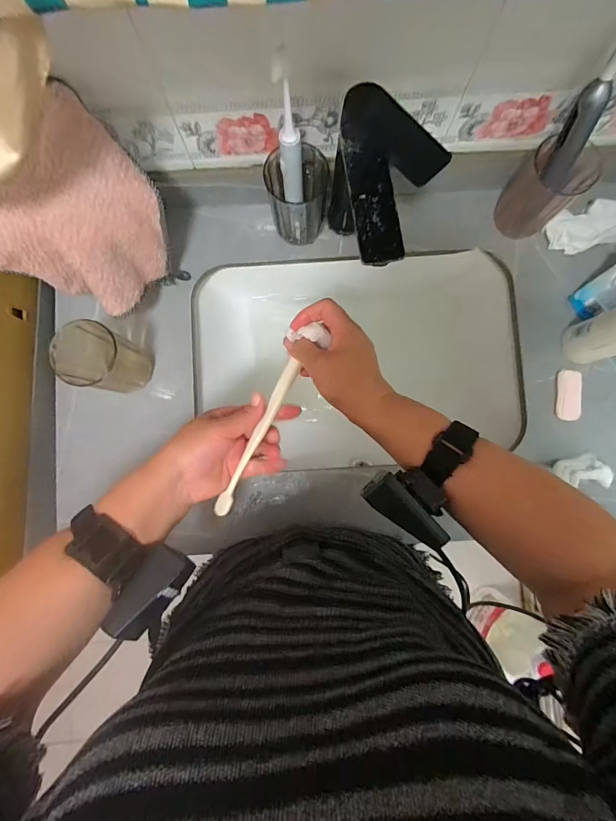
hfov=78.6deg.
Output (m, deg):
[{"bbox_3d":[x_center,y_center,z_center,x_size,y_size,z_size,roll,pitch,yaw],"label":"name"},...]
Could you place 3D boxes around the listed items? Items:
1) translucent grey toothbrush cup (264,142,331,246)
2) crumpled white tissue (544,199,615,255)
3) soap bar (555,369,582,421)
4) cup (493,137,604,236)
[{"bbox_3d":[-0.014,-0.254,0.455,0.064,0.099,0.071,18,86,2],"label":"translucent grey toothbrush cup"},{"bbox_3d":[0.368,-0.237,0.487,0.106,0.030,0.056,-2,86,0],"label":"crumpled white tissue"},{"bbox_3d":[0.338,-0.019,0.487,0.027,0.014,0.065,3,86,0],"label":"soap bar"},{"bbox_3d":[0.281,-0.268,0.456,0.073,0.108,0.063,42,87,3],"label":"cup"}]

